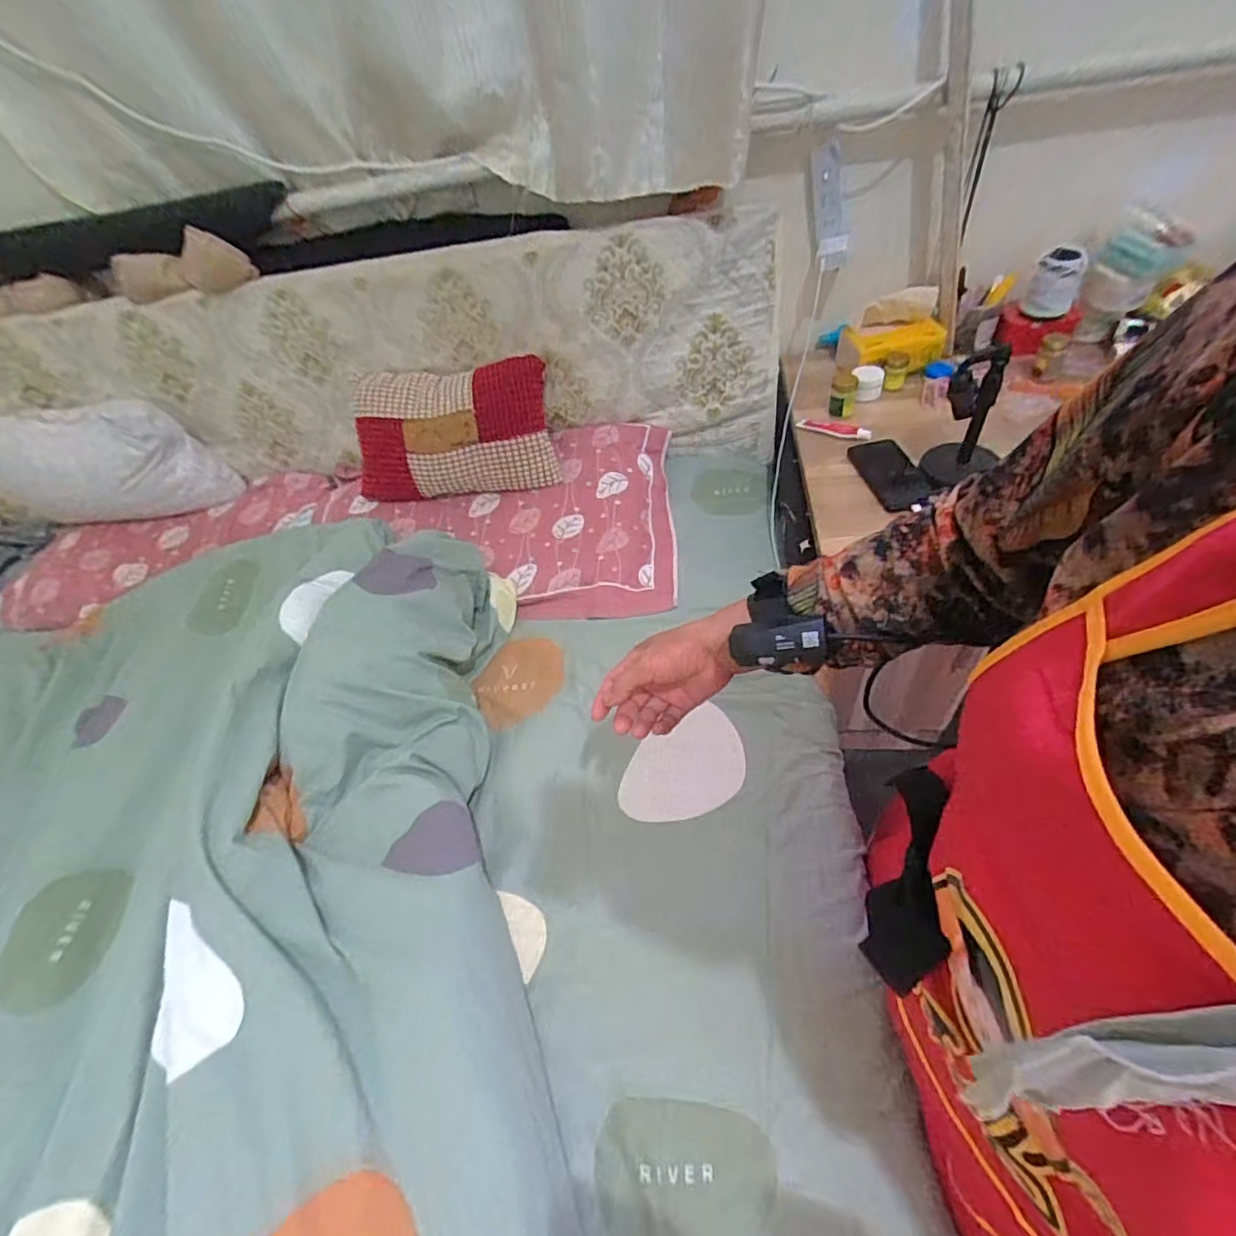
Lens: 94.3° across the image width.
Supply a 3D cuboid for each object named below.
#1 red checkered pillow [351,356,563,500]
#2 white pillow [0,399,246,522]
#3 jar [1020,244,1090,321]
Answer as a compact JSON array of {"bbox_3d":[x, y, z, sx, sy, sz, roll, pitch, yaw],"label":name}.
[{"bbox_3d":[-0.328,-0.367,1.132,0.404,0.249,0.090,-3,12,4],"label":"red checkered pillow"},{"bbox_3d":[-1.114,-0.339,1.247,0.477,0.254,0.142,-1,50,10],"label":"white pillow"},{"bbox_3d":[0.766,-0.590,1.004,0.081,0.098,0.081,20,56,25],"label":"jar"}]

